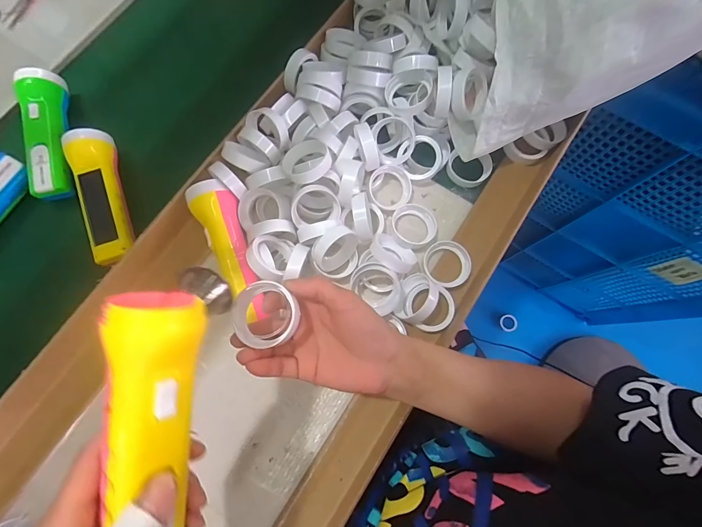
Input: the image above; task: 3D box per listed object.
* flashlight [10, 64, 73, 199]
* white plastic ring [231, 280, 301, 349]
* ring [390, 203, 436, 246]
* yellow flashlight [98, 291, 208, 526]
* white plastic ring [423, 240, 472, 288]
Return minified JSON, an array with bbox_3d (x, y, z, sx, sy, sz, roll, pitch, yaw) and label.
[{"bbox_3d":[-0.385,-0.163,0.433,0.049,0.039,0.166,-13,76,-4],"label":"flashlight"},{"bbox_3d":[-0.072,0.040,0.281,0.052,0.013,0.052,0,76,0],"label":"white plastic ring"},{"bbox_3d":[0.076,-0.046,0.413,0.050,0.014,0.053,0,76,0],"label":"ring"},{"bbox_3d":[-0.110,0.089,0.194,0.038,0.044,0.142,2,90,0],"label":"yellow flashlight"},{"bbox_3d":[0.111,0.000,0.397,0.053,0.013,0.053,0,76,0],"label":"white plastic ring"}]

